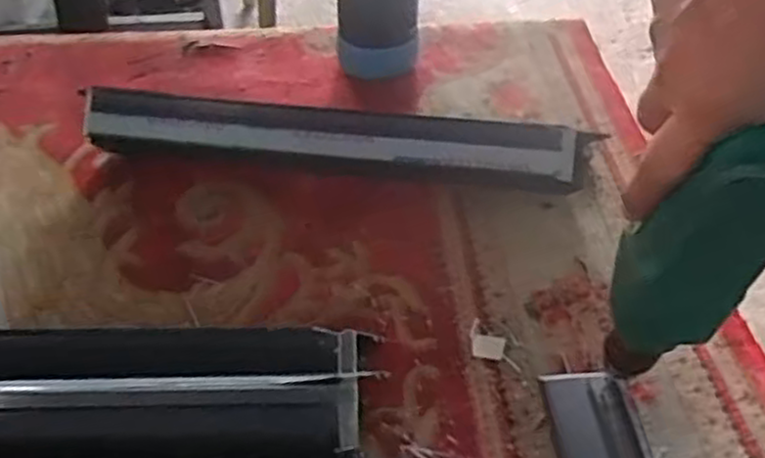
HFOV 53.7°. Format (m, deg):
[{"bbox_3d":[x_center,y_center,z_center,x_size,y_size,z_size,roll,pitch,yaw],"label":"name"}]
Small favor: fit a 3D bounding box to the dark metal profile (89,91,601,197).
[{"bbox_3d":[-0.050,-0.083,0.732,0.492,0.058,0.057,6,44,6],"label":"dark metal profile"}]

